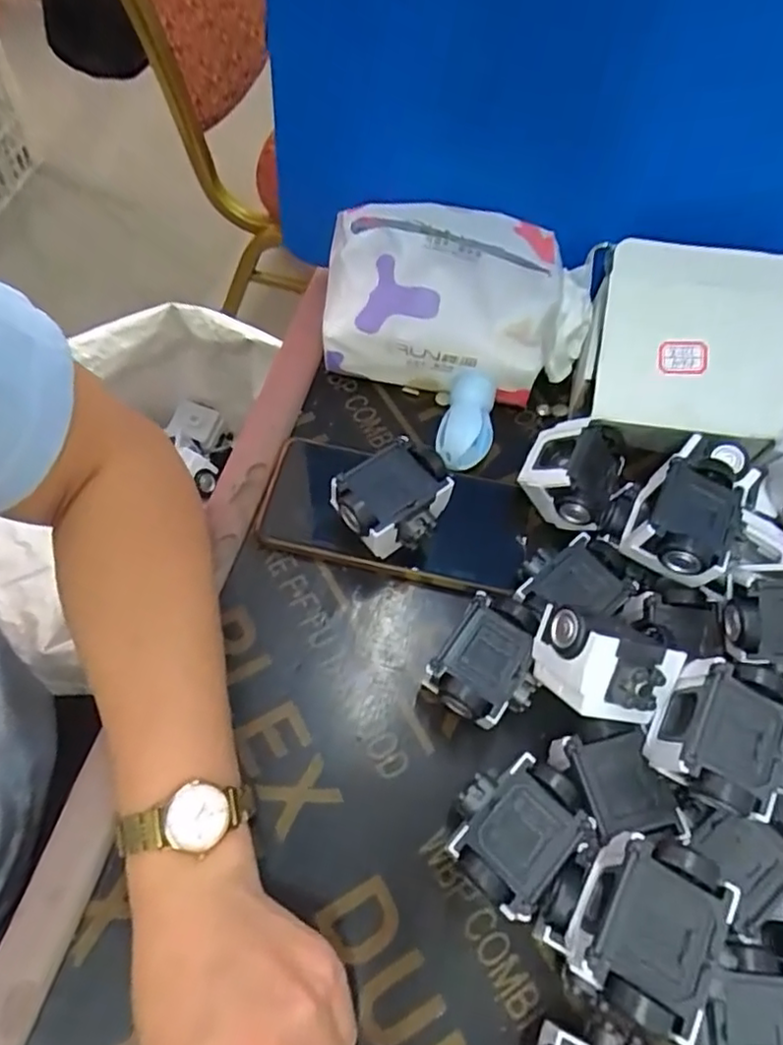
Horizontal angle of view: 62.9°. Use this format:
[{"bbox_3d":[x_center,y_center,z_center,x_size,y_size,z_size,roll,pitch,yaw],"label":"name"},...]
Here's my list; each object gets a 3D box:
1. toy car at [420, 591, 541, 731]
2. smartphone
[{"bbox_3d":[0.051,0.076,0.338,0.048,0.048,0.064,34,64,13],"label":"toy car"},{"bbox_3d":[0.002,-0.005,0.394,0.161,0.016,0.077,12,61,5],"label":"smartphone"}]

